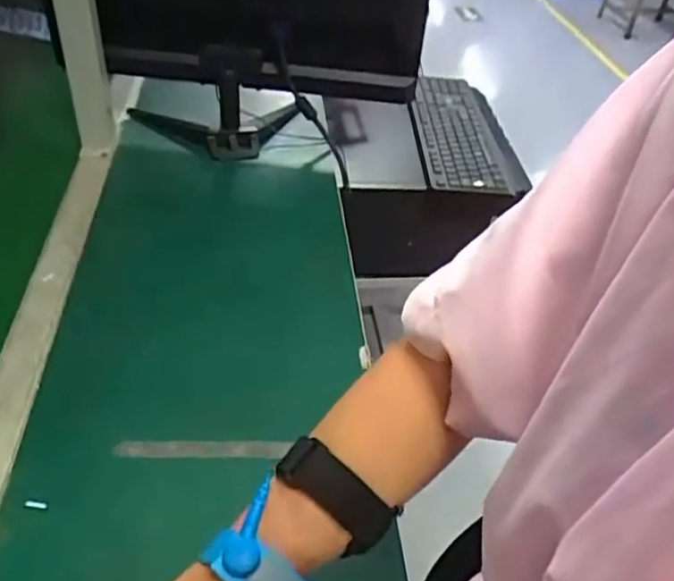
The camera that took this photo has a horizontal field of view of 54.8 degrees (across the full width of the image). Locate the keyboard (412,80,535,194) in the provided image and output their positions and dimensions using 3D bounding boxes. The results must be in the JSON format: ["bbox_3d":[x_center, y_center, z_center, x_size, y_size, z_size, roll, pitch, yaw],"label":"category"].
[{"bbox_3d":[0.221,-0.298,1.180,0.157,0.026,0.405,2,40,-5],"label":"keyboard"}]

